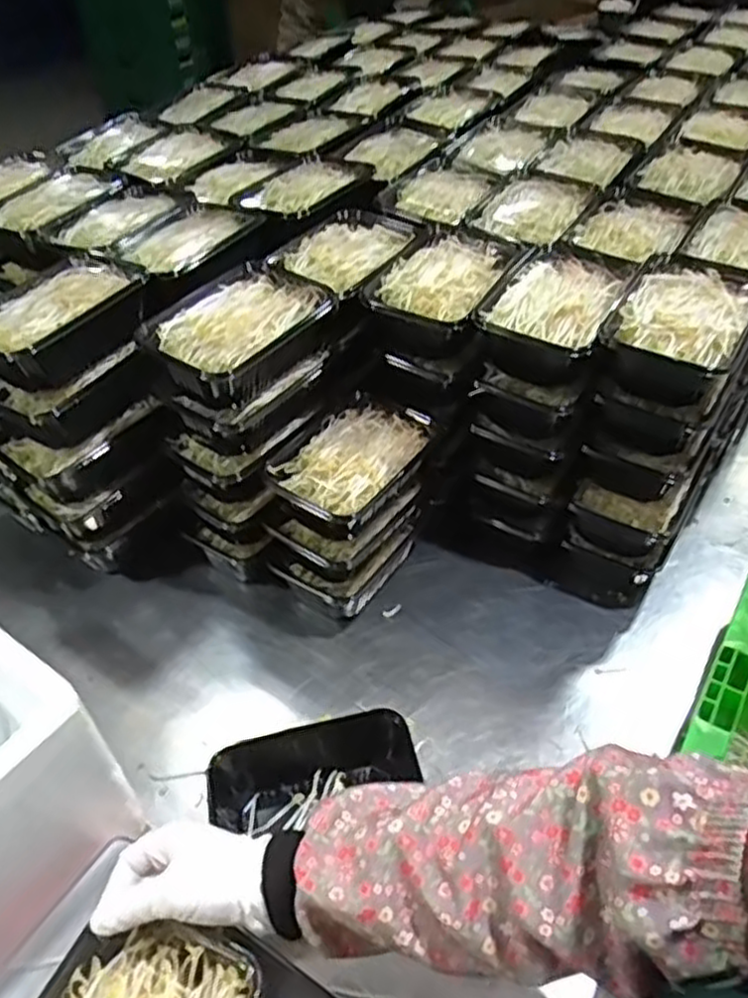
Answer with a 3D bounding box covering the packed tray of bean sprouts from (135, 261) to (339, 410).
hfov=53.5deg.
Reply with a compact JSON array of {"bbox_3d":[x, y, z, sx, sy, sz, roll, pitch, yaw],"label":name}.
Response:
[{"bbox_3d":[-0.131,-0.167,0.750,0.119,0.063,0.186,25,50,26],"label":"packed tray of bean sprouts"}]

